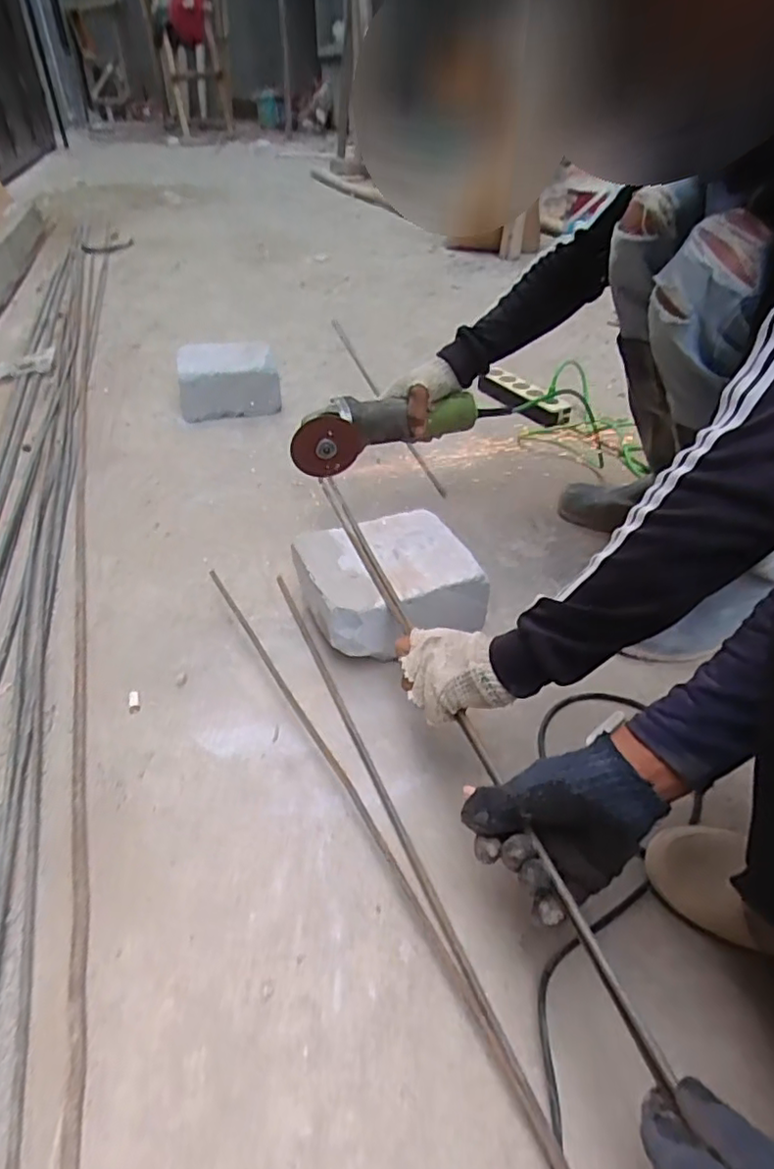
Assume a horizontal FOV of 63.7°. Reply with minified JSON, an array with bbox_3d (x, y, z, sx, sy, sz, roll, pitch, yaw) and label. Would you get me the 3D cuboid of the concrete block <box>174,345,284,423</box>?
[{"bbox_3d":[-0.330,-0.430,1.297,0.199,0.108,0.172,-10,40,-13],"label":"concrete block"}]

